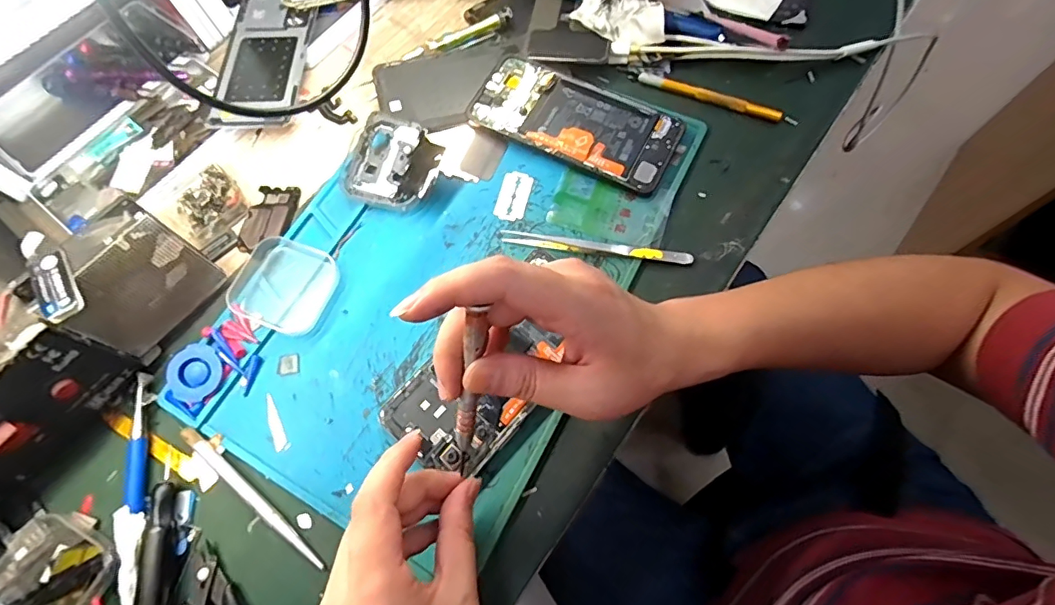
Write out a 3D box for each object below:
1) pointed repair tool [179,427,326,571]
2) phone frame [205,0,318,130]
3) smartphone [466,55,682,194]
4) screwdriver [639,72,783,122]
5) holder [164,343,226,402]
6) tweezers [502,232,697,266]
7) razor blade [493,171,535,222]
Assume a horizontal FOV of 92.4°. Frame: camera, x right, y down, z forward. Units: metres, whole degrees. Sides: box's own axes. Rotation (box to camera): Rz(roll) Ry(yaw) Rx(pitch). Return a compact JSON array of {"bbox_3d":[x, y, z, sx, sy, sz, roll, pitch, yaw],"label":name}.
[{"bbox_3d":[-0.174,0.122,0.319,0.128,0.007,0.008,36,75,14],"label":"pointed repair tool"},{"bbox_3d":[-0.235,-0.216,0.448,0.075,0.007,0.155,0,69,4],"label":"phone frame"},{"bbox_3d":[0.038,-0.146,0.400,0.161,0.015,0.072,26,73,14],"label":"smartphone"},{"bbox_3d":[0.148,-0.170,0.409,0.116,0.008,0.010,23,72,13],"label":"screwdriver"},{"bbox_3d":[-0.225,0.048,0.343,0.034,0.012,0.036,-1,70,2],"label":"holder"},{"bbox_3d":[0.049,-0.040,0.367,0.137,0.006,0.010,8,70,7],"label":"tweezers"},{"bbox_3d":[-0.010,-0.083,0.391,0.023,0.004,0.043,13,70,9],"label":"razor blade"}]

